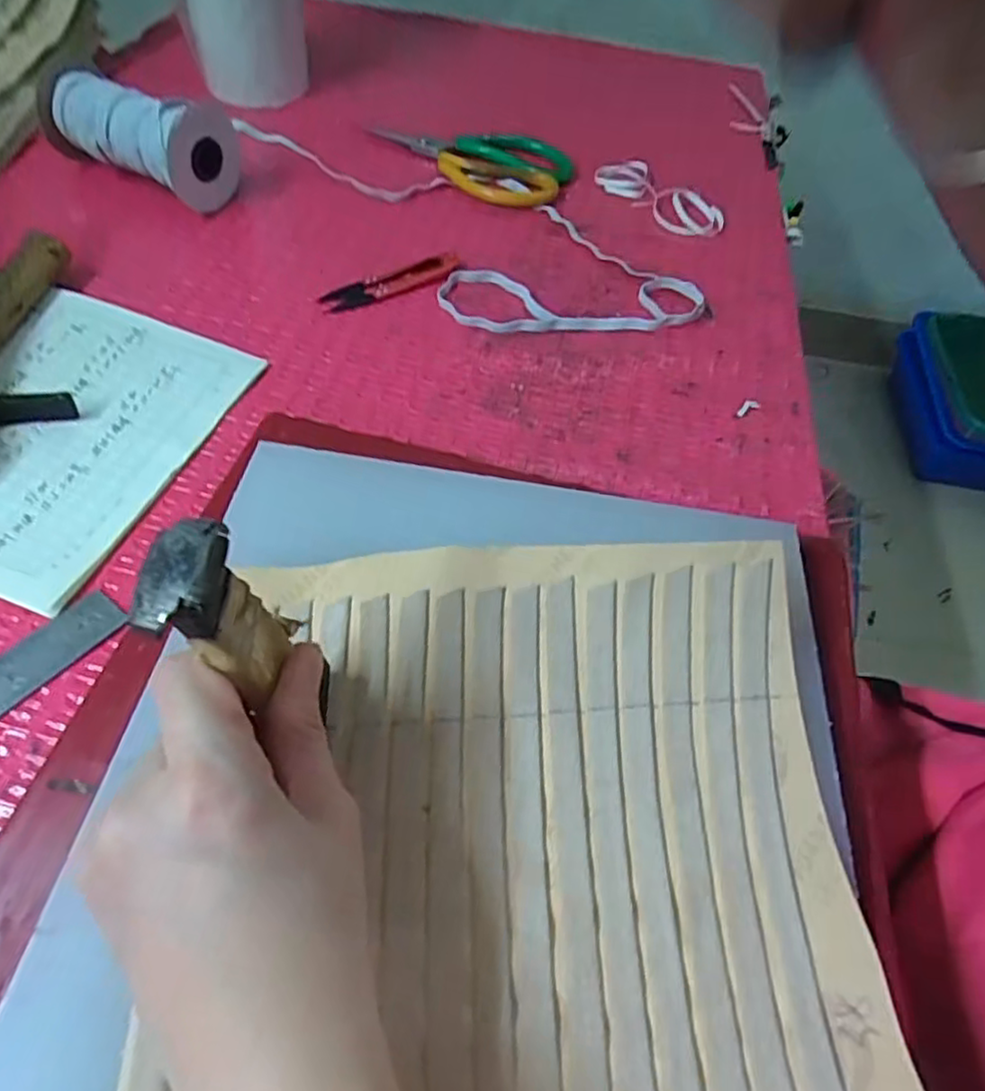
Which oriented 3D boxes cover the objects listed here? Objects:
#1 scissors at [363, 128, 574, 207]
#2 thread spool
[{"bbox_3d":[-0.020,-0.302,0.531,0.160,0.020,0.078,10,54,2],"label":"scissors"},{"bbox_3d":[-0.258,-0.301,0.493,0.159,0.062,0.059,28,57,14],"label":"thread spool"}]

